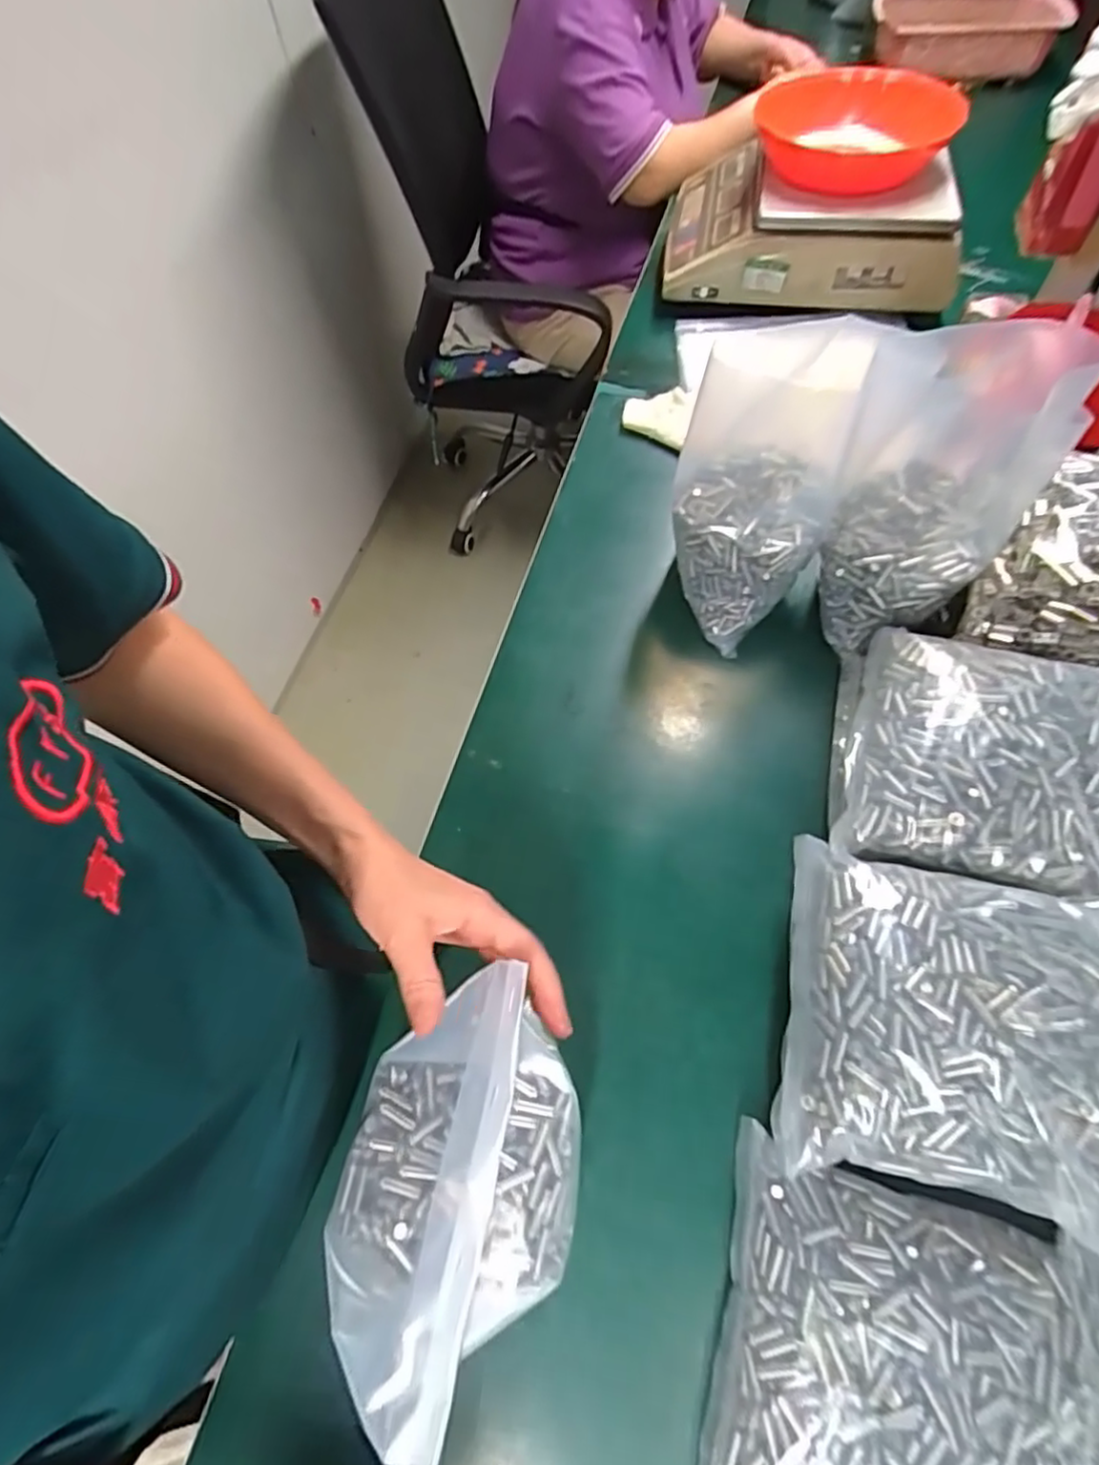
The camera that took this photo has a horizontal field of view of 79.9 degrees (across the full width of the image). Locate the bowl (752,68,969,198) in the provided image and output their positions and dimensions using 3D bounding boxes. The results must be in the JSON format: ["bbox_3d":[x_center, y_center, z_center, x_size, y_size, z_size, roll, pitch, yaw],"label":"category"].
[{"bbox_3d":[0.348,-0.694,0.761,0.224,0.073,0.224,15,64,12],"label":"bowl"}]

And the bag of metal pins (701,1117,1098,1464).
[{"bbox_3d":[0.188,0.334,0.331,0.200,0.045,0.177,12,63,10],"label":"bag of metal pins"}]

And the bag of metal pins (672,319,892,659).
[{"bbox_3d":[0.167,-0.184,0.515,0.133,0.203,0.146,7,62,8],"label":"bag of metal pins"}]

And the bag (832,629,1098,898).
[{"bbox_3d":[0.299,0.016,0.424,0.192,0.044,0.169,15,64,12],"label":"bag"}]

